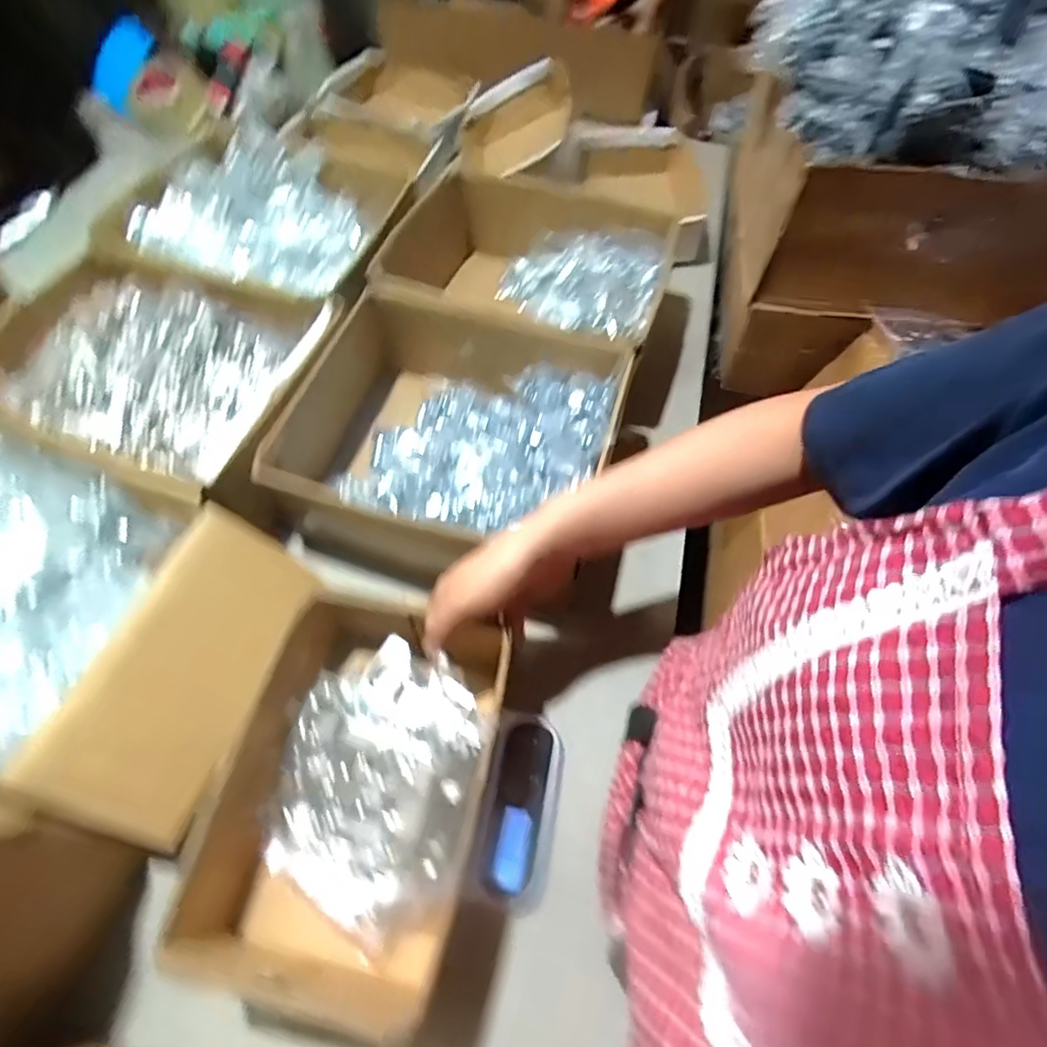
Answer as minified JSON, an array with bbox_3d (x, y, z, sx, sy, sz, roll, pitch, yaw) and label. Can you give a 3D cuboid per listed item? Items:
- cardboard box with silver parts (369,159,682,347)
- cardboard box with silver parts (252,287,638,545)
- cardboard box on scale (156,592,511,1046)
[{"bbox_3d":[0.021,-0.330,0.754,0.322,0.128,0.327,18,63,7],"label":"cardboard box with silver parts"},{"bbox_3d":[-0.072,-0.088,0.603,0.313,0.110,0.263,15,62,5],"label":"cardboard box with silver parts"},{"bbox_3d":[-0.119,0.190,0.425,0.177,0.088,0.276,9,62,2],"label":"cardboard box on scale"}]

